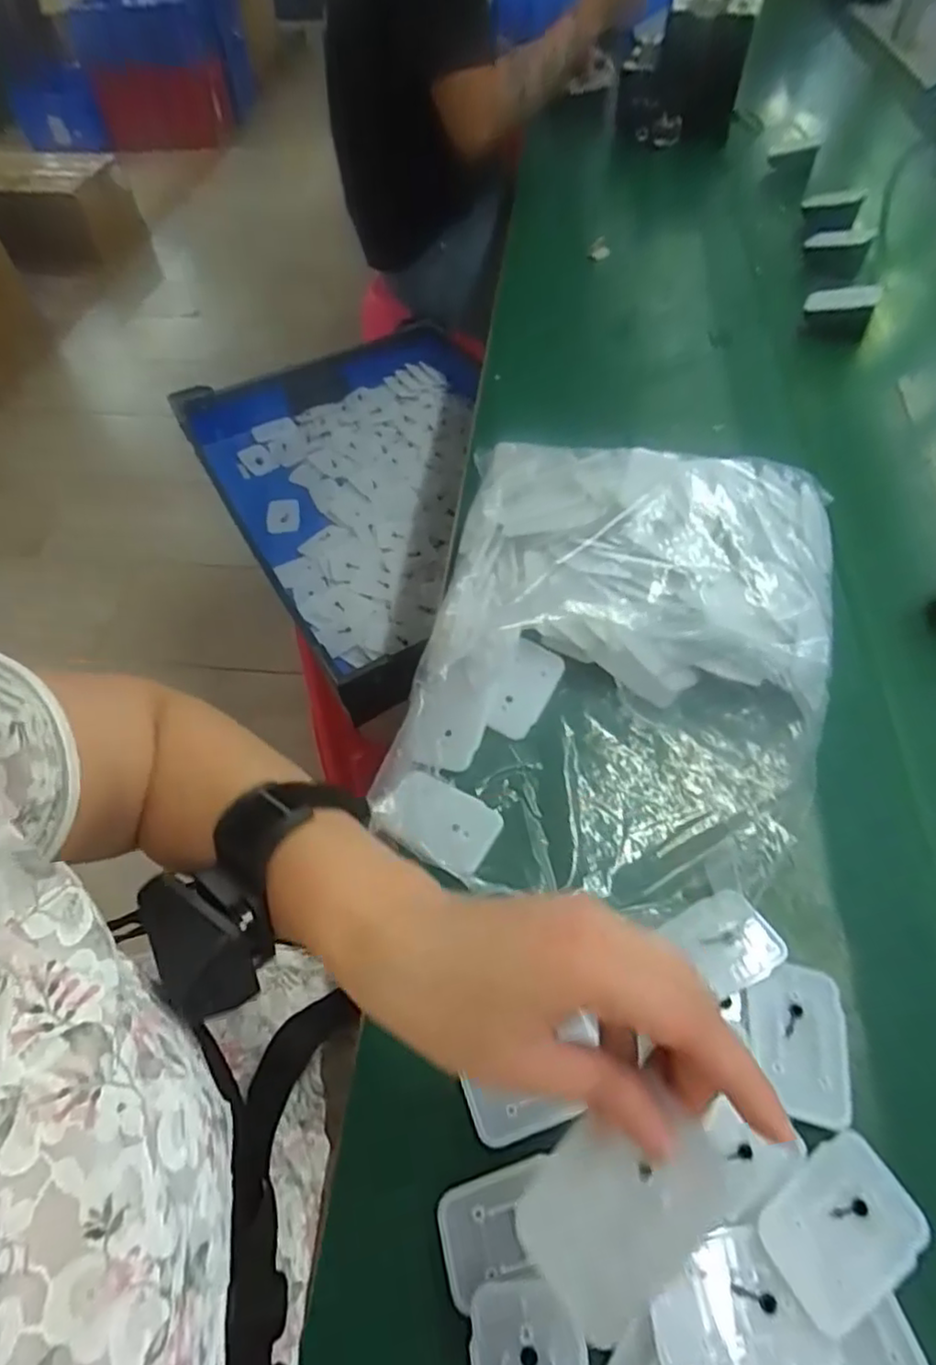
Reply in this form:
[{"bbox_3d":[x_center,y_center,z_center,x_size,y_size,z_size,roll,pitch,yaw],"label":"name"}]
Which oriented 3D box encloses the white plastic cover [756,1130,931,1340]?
[{"bbox_3d":[0.156,0.227,0.267,0.066,0.009,0.044,-27,57,-16],"label":"white plastic cover"}]

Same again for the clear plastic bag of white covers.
[{"bbox_3d":[0.102,-0.023,0.420,0.249,0.101,0.312,12,56,11],"label":"clear plastic bag of white covers"}]

